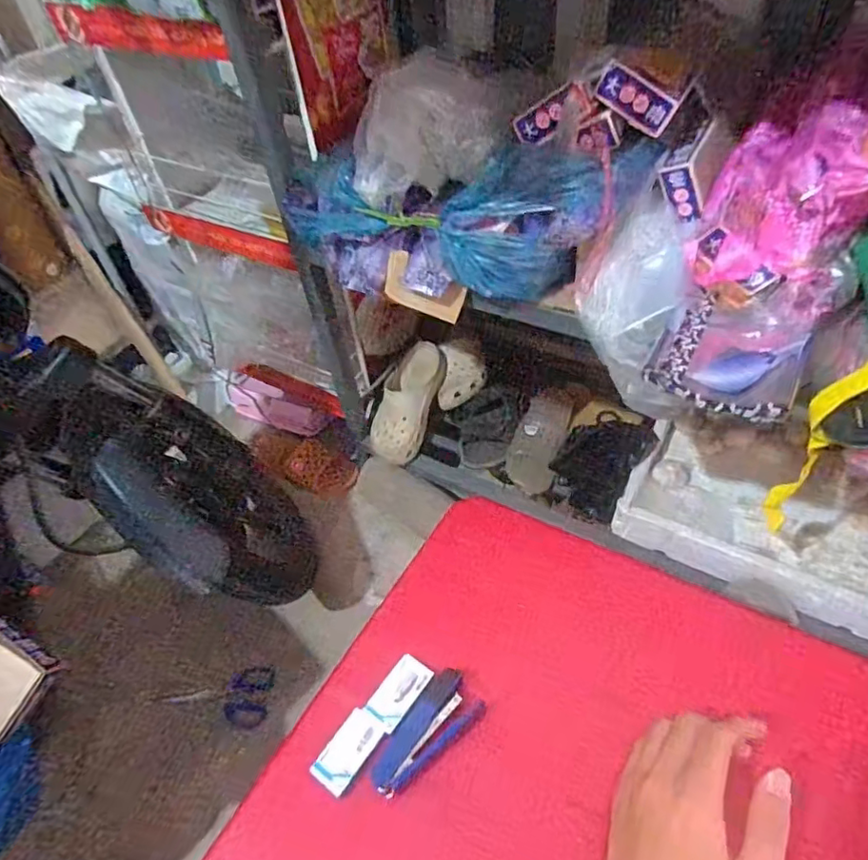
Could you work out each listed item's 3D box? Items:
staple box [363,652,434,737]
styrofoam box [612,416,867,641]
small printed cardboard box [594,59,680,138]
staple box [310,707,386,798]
[{"bbox_3d":[-0.027,0.202,0.450,0.027,0.008,0.055,26,55,28],"label":"staple box"},{"bbox_3d":[0.538,0.124,0.901,0.437,0.058,0.310,21,53,24],"label":"styrofoam box"},{"bbox_3d":[0.205,-0.339,0.597,0.082,0.038,0.011,40,35,9],"label":"small printed cardboard box"},{"bbox_3d":[-0.063,0.236,0.428,0.031,0.008,0.054,24,54,27],"label":"staple box"}]

